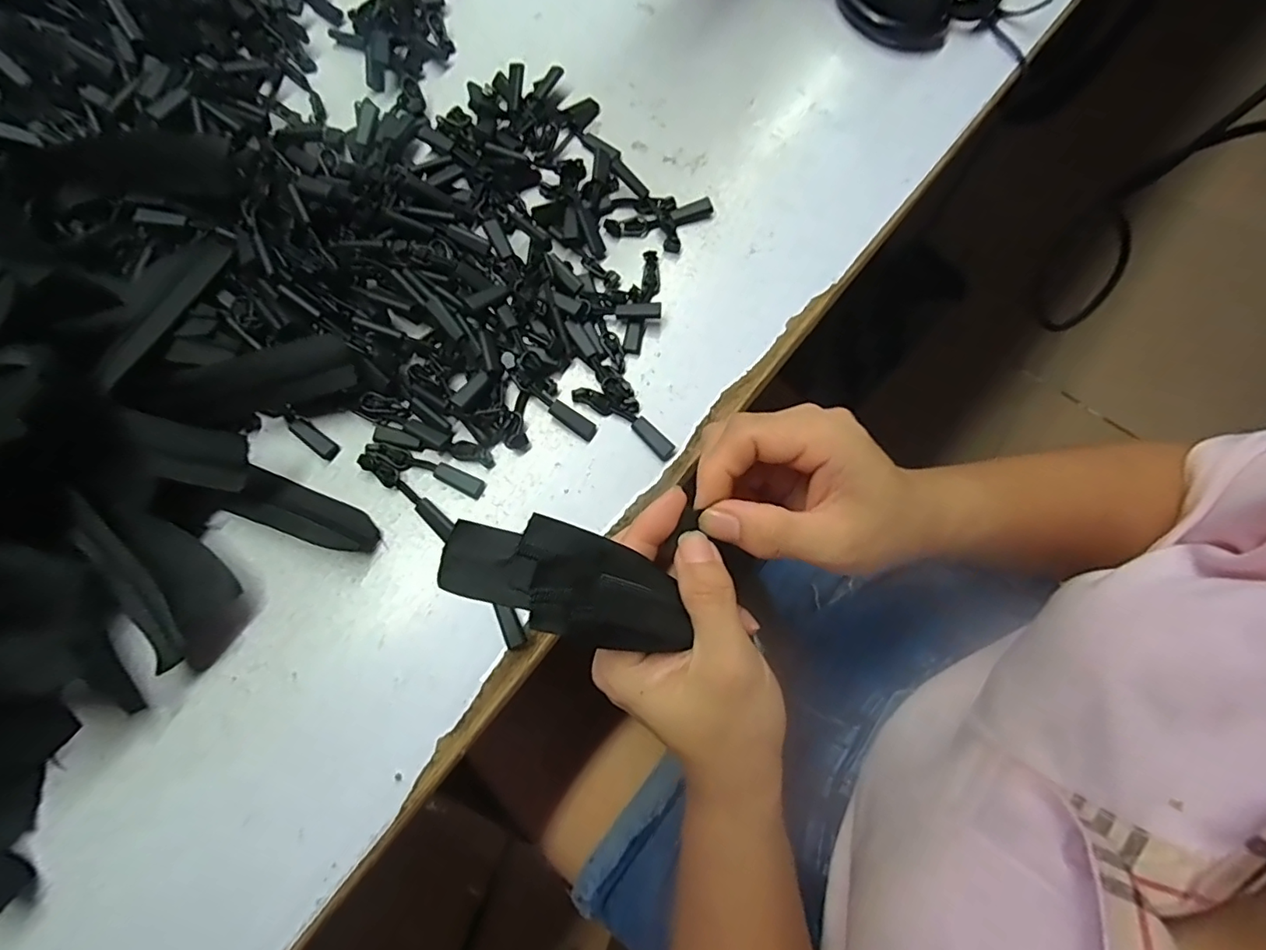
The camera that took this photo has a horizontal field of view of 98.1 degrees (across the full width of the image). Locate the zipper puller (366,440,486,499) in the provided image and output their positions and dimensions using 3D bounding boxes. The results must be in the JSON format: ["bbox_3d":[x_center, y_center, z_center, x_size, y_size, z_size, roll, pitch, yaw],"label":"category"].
[{"bbox_3d":[-0.100,-0.004,0.265,0.059,0.004,0.010,21,76,4],"label":"zipper puller"}]

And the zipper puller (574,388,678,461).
[{"bbox_3d":[-0.004,-0.028,0.273,0.057,0.007,0.011,34,77,7],"label":"zipper puller"}]

